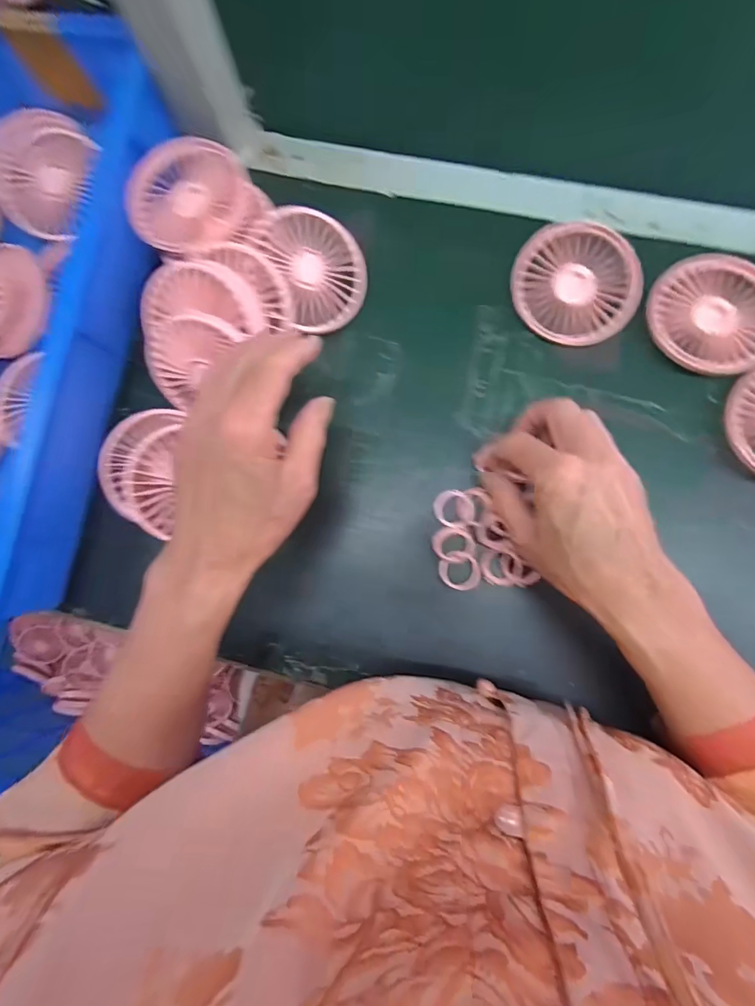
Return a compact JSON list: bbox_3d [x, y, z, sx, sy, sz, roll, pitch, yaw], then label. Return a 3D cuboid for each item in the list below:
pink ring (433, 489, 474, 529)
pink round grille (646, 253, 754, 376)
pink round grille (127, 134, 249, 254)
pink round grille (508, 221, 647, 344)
[{"bbox_3d":[0.058,0.004,0.349,0.030,0.004,0.028,-1,87,10],"label":"pink ring"},{"bbox_3d":[0.249,-0.140,0.343,0.092,0.016,0.085,0,83,4],"label":"pink round grille"},{"bbox_3d":[-0.140,-0.229,0.344,0.087,0.008,0.088,0,83,4],"label":"pink round grille"},{"bbox_3d":[0.151,-0.167,0.356,0.092,0.019,0.086,0,83,4],"label":"pink round grille"}]

